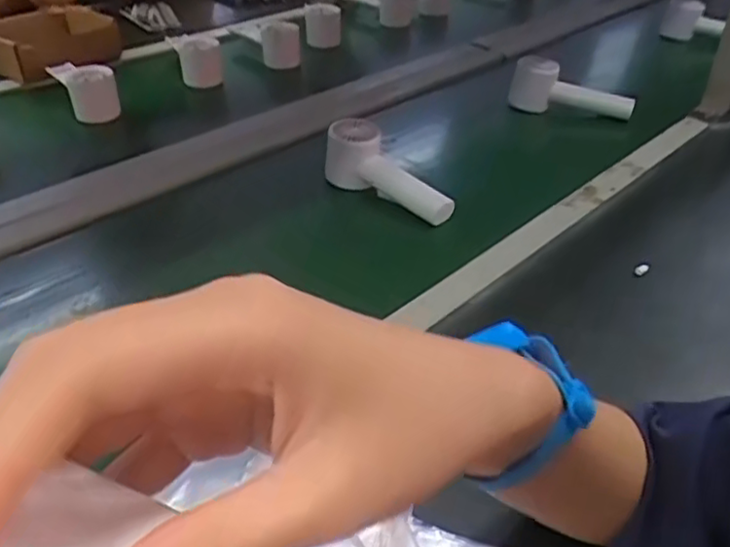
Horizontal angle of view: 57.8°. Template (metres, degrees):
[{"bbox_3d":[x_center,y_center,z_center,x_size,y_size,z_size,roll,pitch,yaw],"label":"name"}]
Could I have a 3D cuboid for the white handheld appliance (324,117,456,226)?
[{"bbox_3d":[0.024,-0.105,0.683,0.157,0.055,0.054,31,46,34],"label":"white handheld appliance"}]

